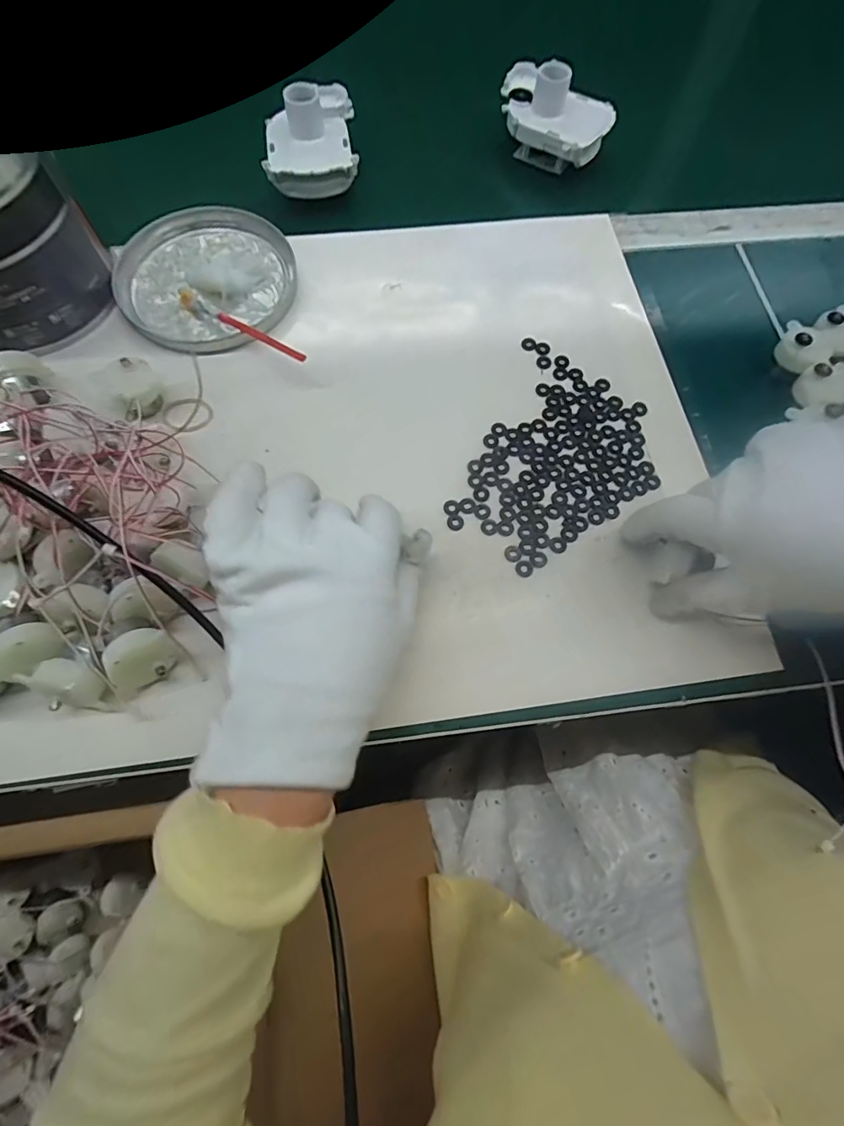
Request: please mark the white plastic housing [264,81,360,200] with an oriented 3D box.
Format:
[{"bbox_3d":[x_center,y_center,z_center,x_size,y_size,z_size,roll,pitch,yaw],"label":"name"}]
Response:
[{"bbox_3d":[-0.090,-0.343,0.390,0.070,0.050,0.089,-6,70,-4],"label":"white plastic housing"}]

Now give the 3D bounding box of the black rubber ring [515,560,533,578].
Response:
[{"bbox_3d":[0.063,0.003,0.295,0.010,0.004,0.011,0,67,-1],"label":"black rubber ring"}]

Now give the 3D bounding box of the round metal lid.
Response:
[{"bbox_3d":[-0.166,-0.219,0.368,0.133,0.020,0.127,1,70,-2],"label":"round metal lid"}]

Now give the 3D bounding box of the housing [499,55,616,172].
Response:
[{"bbox_3d":[0.110,-0.381,0.410,0.099,0.055,0.059,31,72,9],"label":"housing"}]

